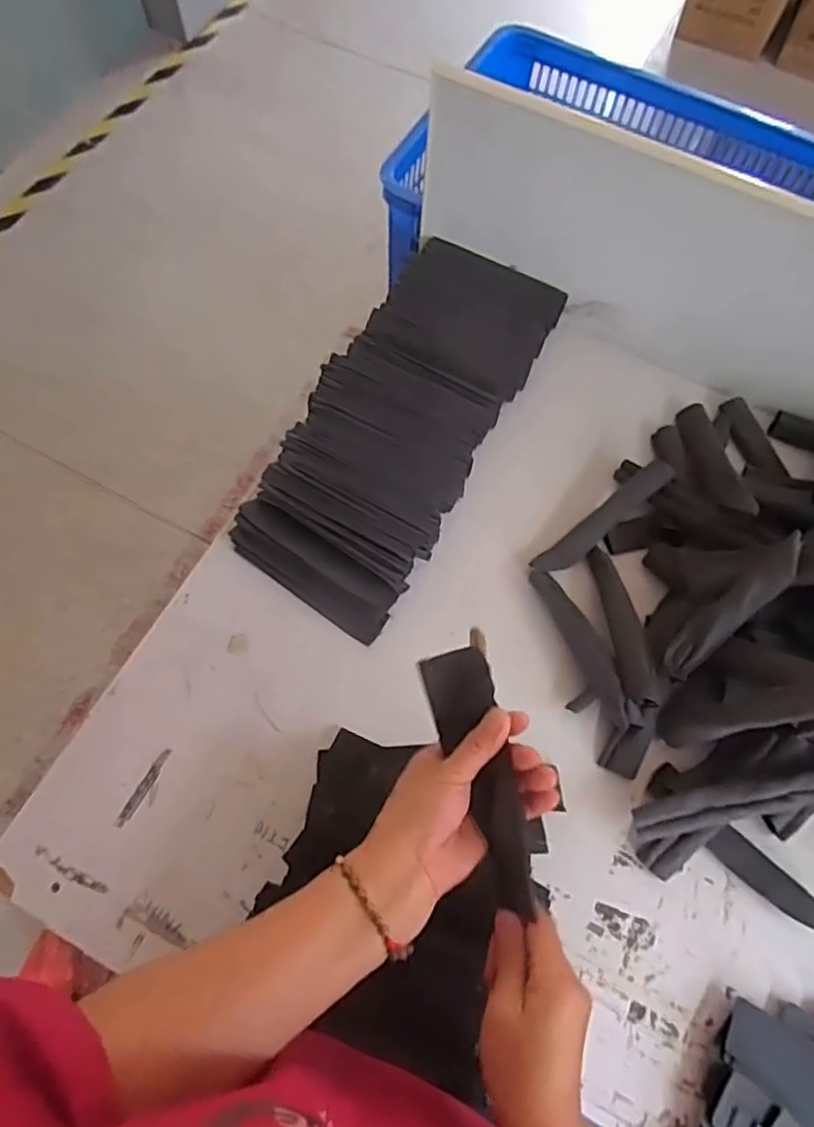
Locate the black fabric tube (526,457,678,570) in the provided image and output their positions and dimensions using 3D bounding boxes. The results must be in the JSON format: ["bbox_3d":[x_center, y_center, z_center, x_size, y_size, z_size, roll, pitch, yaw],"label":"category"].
[{"bbox_3d":[0.222,-0.050,0.733,0.184,0.013,0.032,-40,74,-1],"label":"black fabric tube"}]

